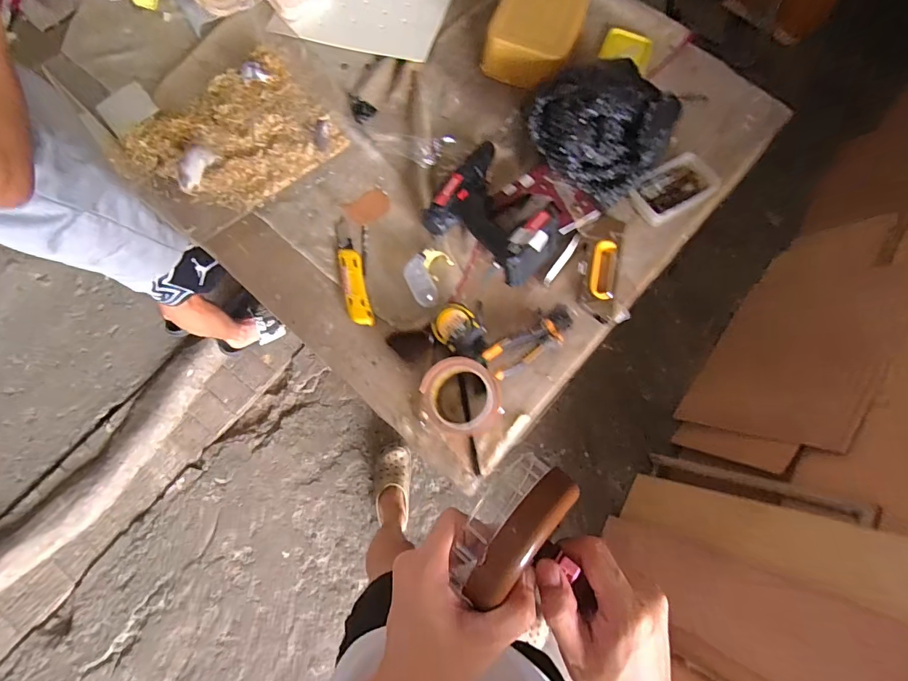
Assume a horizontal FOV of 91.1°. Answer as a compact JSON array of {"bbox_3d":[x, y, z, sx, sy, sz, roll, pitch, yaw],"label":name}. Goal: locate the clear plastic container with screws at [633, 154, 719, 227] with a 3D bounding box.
[{"bbox_3d":[0.374,-0.257,0.748,0.164,0.034,0.087,-32,77,-10],"label":"clear plastic container with screws"}]

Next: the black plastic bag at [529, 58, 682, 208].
[{"bbox_3d":[0.241,-0.367,0.738,0.233,0.098,0.250,38,77,11],"label":"black plastic bag"}]

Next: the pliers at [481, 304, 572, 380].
[{"bbox_3d":[0.118,-0.002,0.671,0.159,0.031,0.055,-34,78,-10],"label":"pliers"}]

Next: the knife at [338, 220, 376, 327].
[{"bbox_3d":[-0.162,-0.111,0.703,0.037,0.017,0.187,-13,75,-5],"label":"knife"}]

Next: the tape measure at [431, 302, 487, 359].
[{"bbox_3d":[0.011,-0.009,0.666,0.084,0.040,0.060,41,77,10],"label":"tape measure"}]

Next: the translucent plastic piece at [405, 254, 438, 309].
[{"bbox_3d":[-0.053,-0.093,0.692,0.041,0.031,0.089,-22,76,-7],"label":"translucent plastic piece"}]

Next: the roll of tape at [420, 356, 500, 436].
[{"bbox_3d":[0.010,0.079,0.626,0.102,0.068,0.105,0,74,-1],"label":"roll of tape"}]

